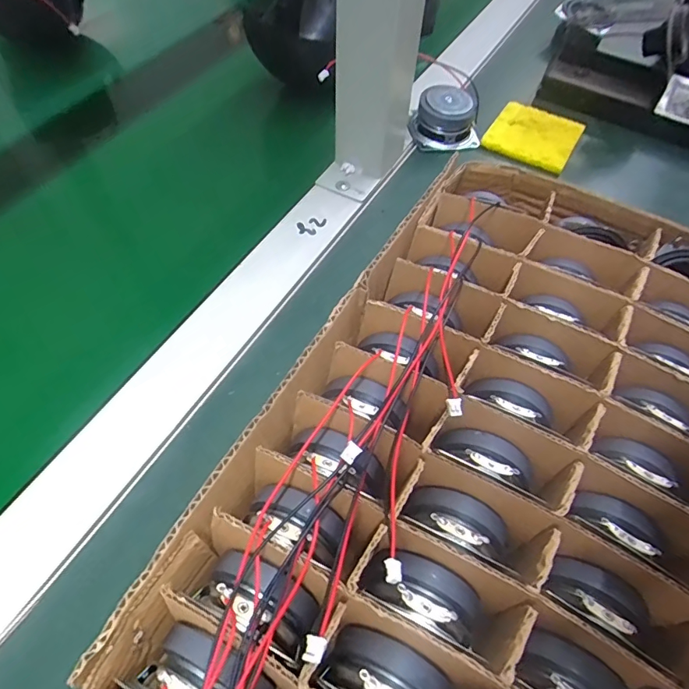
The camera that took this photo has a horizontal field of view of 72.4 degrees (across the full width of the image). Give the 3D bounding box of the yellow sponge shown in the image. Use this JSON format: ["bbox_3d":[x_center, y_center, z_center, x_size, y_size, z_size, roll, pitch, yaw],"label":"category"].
[{"bbox_3d":[0.152,-0.169,0.380,0.066,0.008,0.066,27,62,14],"label":"yellow sponge"}]

